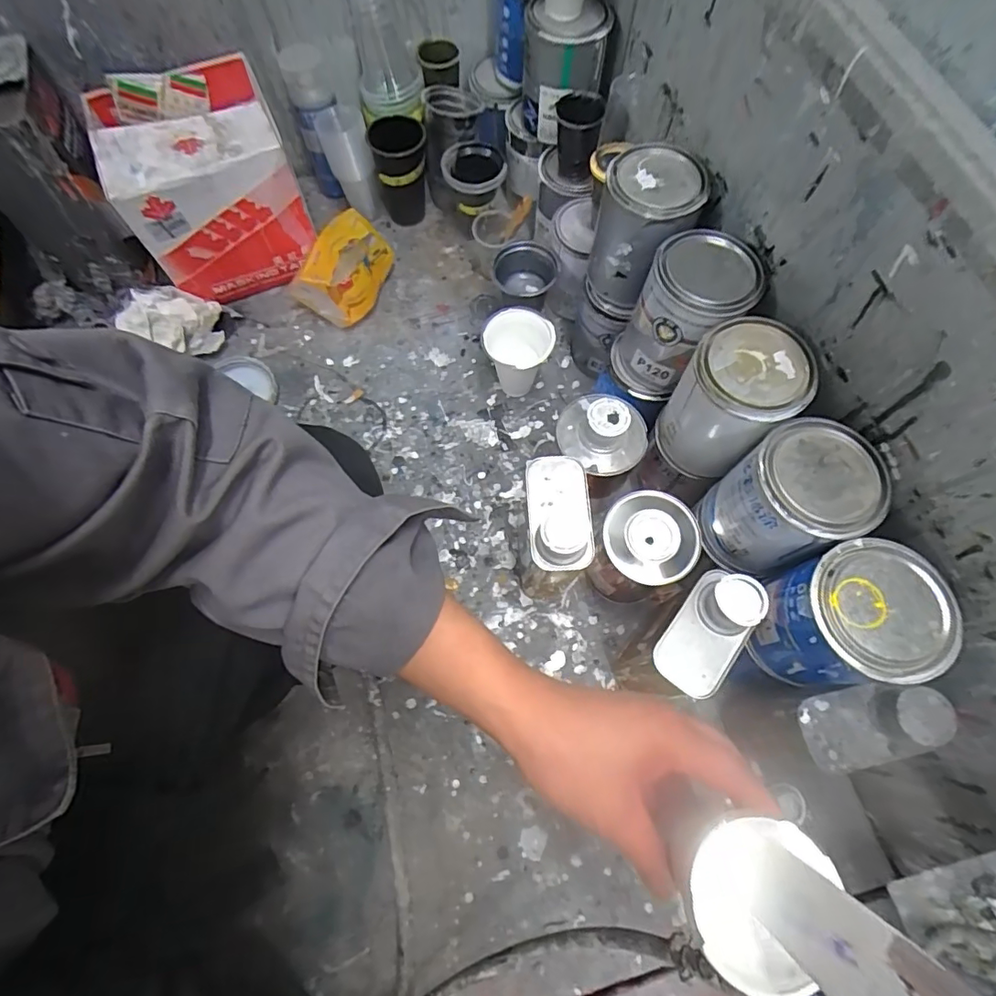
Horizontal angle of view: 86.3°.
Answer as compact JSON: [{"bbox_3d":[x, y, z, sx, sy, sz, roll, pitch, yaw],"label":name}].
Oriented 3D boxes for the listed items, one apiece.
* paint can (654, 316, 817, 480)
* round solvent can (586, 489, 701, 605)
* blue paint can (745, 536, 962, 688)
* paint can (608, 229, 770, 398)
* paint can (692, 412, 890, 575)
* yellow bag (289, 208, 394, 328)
[{"bbox_3d":[0.230,-0.093,0.535,0.092,0.130,0.097,0,69,-1],"label":"paint can"},{"bbox_3d":[0.160,0.062,0.611,0.093,0.147,0.096,0,69,-1],"label":"round solvent can"},{"bbox_3d":[0.290,0.108,0.468,0.102,0.147,0.102,0,69,-1],"label":"blue paint can"},{"bbox_3d":[0.200,-0.194,0.575,0.110,0.143,0.120,35,73,11],"label":"paint can"},{"bbox_3d":[0.268,0.004,0.504,0.111,0.145,0.106,-33,73,-12],"label":"paint can"},{"bbox_3d":[-0.233,-0.341,0.795,0.113,0.079,0.147,13,70,4],"label":"yellow bag"}]

